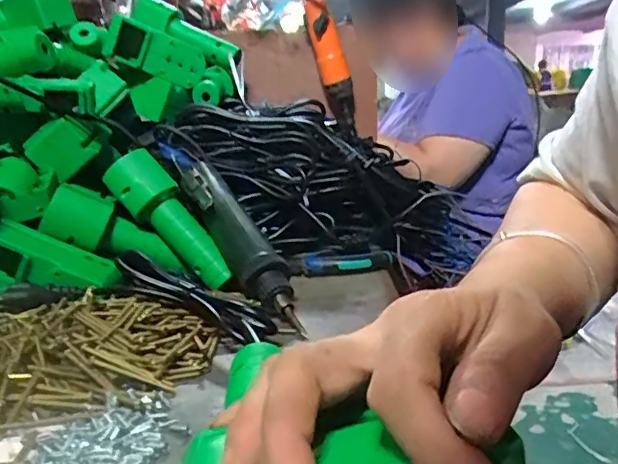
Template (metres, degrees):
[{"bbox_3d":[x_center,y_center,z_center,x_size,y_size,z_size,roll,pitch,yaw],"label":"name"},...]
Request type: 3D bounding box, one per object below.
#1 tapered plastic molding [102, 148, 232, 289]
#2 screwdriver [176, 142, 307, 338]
[{"bbox_3d":[-0.128,-0.010,0.531,0.042,0.150,0.036,-41,-2,22],"label":"tapered plastic molding"},{"bbox_3d":[-0.068,0.001,0.519,0.048,0.045,0.261,-8,42,-33],"label":"screwdriver"}]

